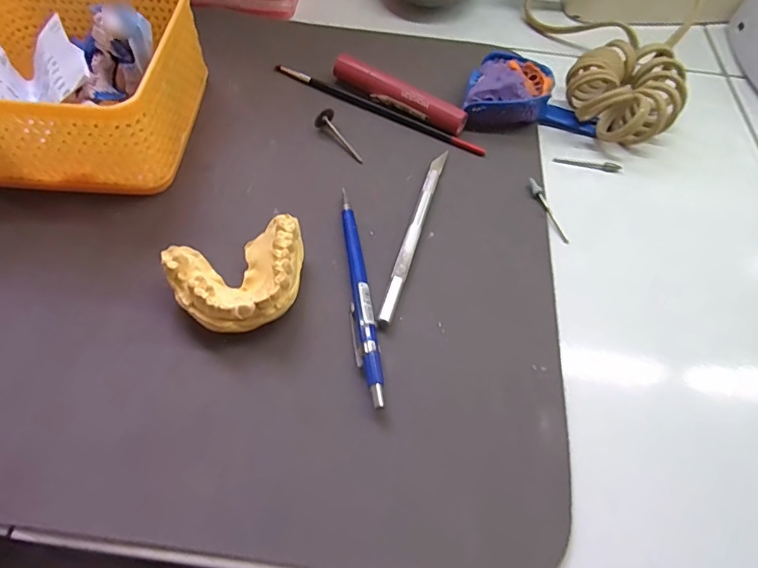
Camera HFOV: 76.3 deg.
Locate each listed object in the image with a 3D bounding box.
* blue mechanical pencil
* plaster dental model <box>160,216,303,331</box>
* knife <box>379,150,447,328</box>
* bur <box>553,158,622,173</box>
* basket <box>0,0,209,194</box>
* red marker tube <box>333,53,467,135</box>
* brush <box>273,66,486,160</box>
[{"bbox_3d":[-0.010,0.002,0.261,0.012,0.008,0.132,-4,57,-6],"label":"blue mechanical pencil"},{"bbox_3d":[-0.069,-0.002,0.250,0.067,0.025,0.050,-19,60,-15],"label":"plaster dental model"},{"bbox_3d":[0.022,-0.033,0.288,0.008,0.006,0.134,16,57,7],"label":"knife"},{"bbox_3d":[0.144,-0.082,0.334,0.045,0.006,0.006,10,57,3],"label":"bur"},{"bbox_3d":[-0.186,-0.127,0.298,0.128,0.067,0.130,2,57,-2],"label":"basket"},{"bbox_3d":[0.013,-0.136,0.346,0.105,0.016,0.019,33,61,17],"label":"red marker tube"},{"bbox_3d":[-0.001,-0.128,0.350,0.169,0.009,0.012,27,59,14],"label":"brush"}]

